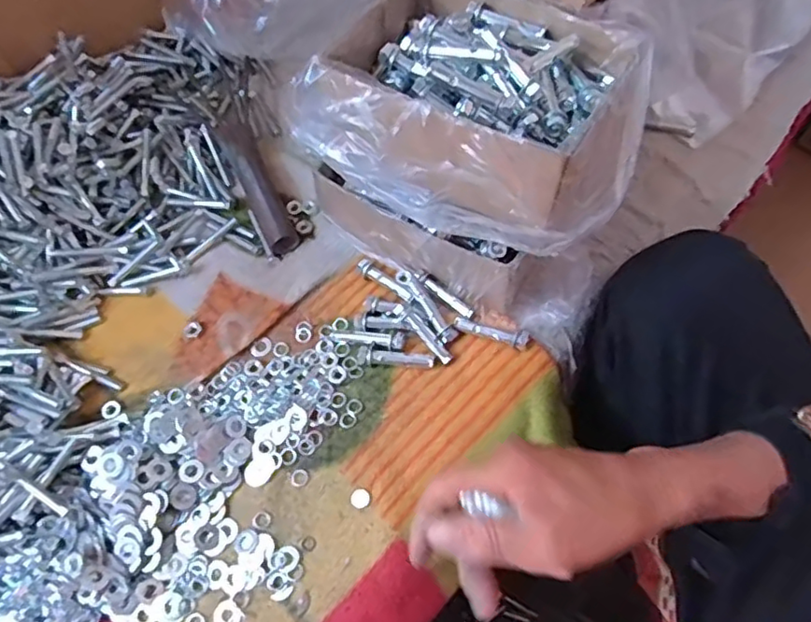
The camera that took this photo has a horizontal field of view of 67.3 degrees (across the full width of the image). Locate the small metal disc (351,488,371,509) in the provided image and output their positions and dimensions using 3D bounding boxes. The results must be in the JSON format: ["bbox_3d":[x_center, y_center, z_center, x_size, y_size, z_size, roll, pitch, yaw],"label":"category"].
[{"bbox_3d":[-0.030,0.127,0.414,0.013,0.004,0.013,-2,63,3],"label":"small metal disc"}]

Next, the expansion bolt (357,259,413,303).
[{"bbox_3d":[-0.015,-0.024,0.484,0.055,0.011,0.012,35,70,19],"label":"expansion bolt"}]

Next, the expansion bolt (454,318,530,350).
[{"bbox_3d":[0.065,0.016,0.460,0.057,0.008,0.013,14,65,11],"label":"expansion bolt"}]

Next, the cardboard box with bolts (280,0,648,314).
[{"bbox_3d":[0.049,-0.117,0.442,0.205,0.162,0.173,24,67,15],"label":"cardboard box with bolts"}]

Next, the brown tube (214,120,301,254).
[{"bbox_3d":[-0.130,-0.113,0.523,0.026,0.024,0.146,-24,64,-8],"label":"brown tube"}]

